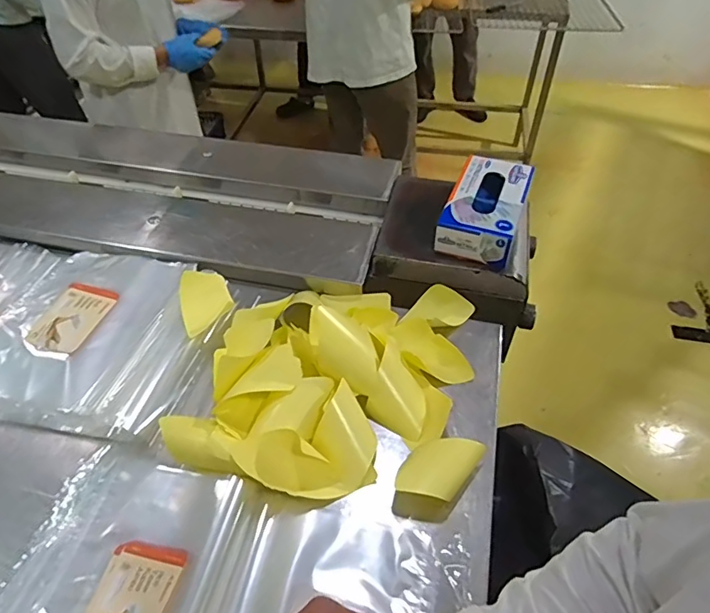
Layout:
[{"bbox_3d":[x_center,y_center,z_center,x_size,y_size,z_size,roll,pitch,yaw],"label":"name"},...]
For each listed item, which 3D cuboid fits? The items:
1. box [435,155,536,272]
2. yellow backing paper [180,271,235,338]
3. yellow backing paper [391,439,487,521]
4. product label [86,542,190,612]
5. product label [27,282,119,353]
[{"bbox_3d":[0.238,-0.181,0.908,0.127,0.075,0.216,16,50,15],"label":"box"},{"bbox_3d":[-0.243,-0.010,0.827,0.088,0.017,0.109,-10,67,-38],"label":"yellow backing paper"},{"bbox_3d":[0.105,0.214,0.634,0.071,0.045,0.124,34,57,28],"label":"yellow backing paper"},{"bbox_3d":[-0.248,0.329,0.541,0.093,0.008,0.133,0,49,18],"label":"product label"},{"bbox_3d":[-0.453,0.016,0.800,0.089,0.010,0.131,14,51,8],"label":"product label"}]

